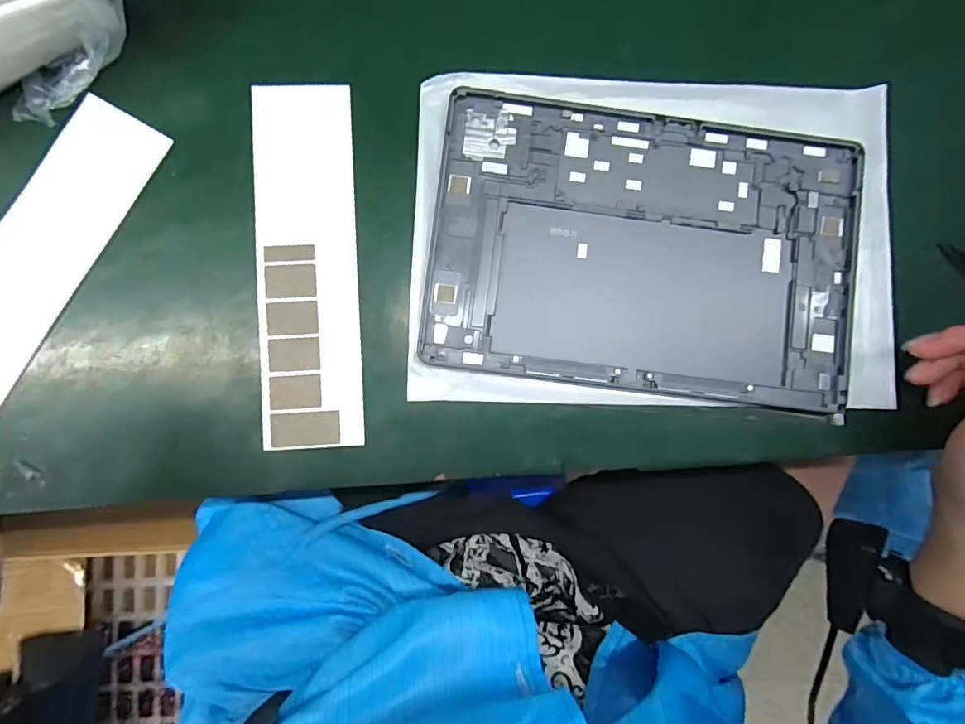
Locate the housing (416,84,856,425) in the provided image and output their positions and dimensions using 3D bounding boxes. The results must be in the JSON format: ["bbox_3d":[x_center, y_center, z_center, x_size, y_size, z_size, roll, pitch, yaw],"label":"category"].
[{"bbox_3d":[0.098,-0.068,0.303,0.253,0.005,0.168,7,86,-1],"label":"housing"}]

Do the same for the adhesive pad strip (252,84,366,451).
[{"bbox_3d":[-0.103,-0.059,0.297,0.058,0.004,0.215,-3,87,-2],"label":"adhesive pad strip"}]

